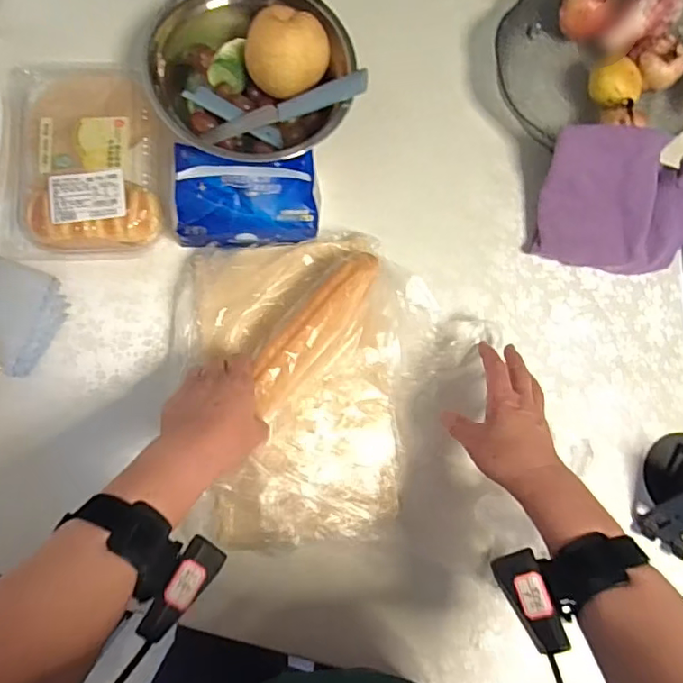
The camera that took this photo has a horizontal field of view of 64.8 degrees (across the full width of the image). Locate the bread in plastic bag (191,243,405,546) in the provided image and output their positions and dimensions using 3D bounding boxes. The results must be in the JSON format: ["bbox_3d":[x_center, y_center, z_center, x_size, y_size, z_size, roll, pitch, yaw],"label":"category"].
[{"bbox_3d":[-0.039,0.042,0.532,0.198,0.057,0.303,-2,84,-8],"label":"bread in plastic bag"}]

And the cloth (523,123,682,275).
[{"bbox_3d":[0.312,-0.152,0.590,0.184,0.027,0.148,10,99,0],"label":"cloth"}]

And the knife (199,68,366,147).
[{"bbox_3d":[-0.059,-0.245,0.570,0.182,0.014,0.022,-14,85,13],"label":"knife"}]

